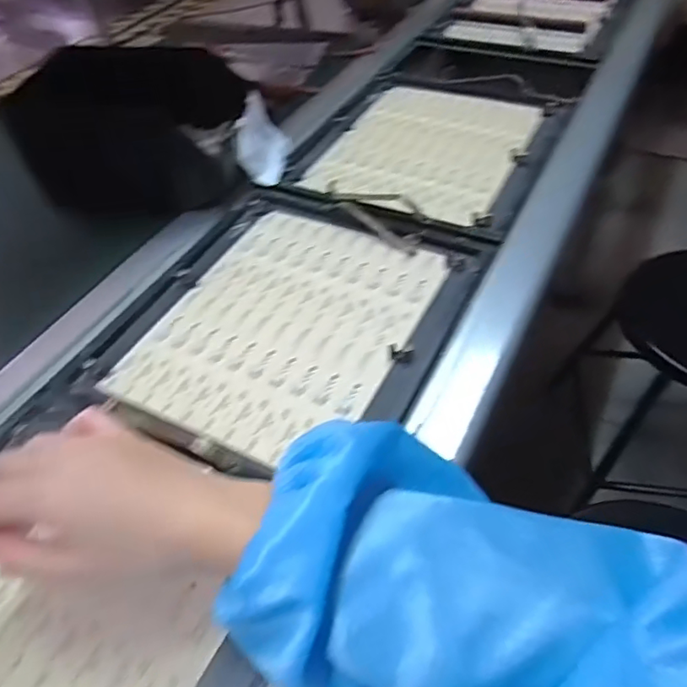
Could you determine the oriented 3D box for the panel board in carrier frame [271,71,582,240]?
[{"bbox_3d":[0.097,-0.231,0.661,0.266,0.023,0.295,20,52,22],"label":"panel board in carrier frame"}]

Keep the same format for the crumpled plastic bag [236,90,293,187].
[{"bbox_3d":[-0.086,-0.225,0.623,0.041,0.069,0.094,0,47,5],"label":"crumpled plastic bag"}]

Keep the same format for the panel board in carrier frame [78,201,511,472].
[{"bbox_3d":[-0.045,-0.023,0.492,0.260,0.022,0.297,20,52,22],"label":"panel board in carrier frame"}]

